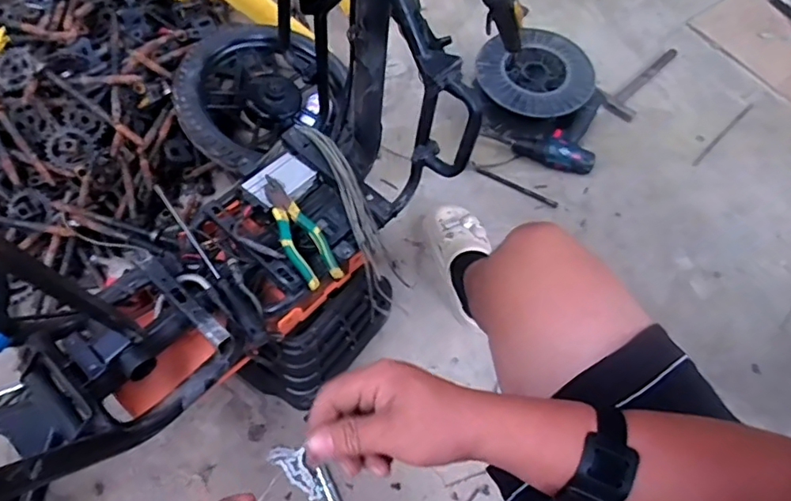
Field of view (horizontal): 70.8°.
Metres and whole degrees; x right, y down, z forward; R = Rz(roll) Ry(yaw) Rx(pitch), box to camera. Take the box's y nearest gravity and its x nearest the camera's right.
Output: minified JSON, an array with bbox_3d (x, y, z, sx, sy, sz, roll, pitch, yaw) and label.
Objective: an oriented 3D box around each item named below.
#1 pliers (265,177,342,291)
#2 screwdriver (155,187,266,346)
[{"bbox_3d":[-0.146,-0.036,0.825,0.058,0.019,0.204,-23,65,-14],"label":"pliers"},{"bbox_3d":[-0.270,0.013,0.804,0.025,0.034,0.309,-33,68,-18],"label":"screwdriver"}]

